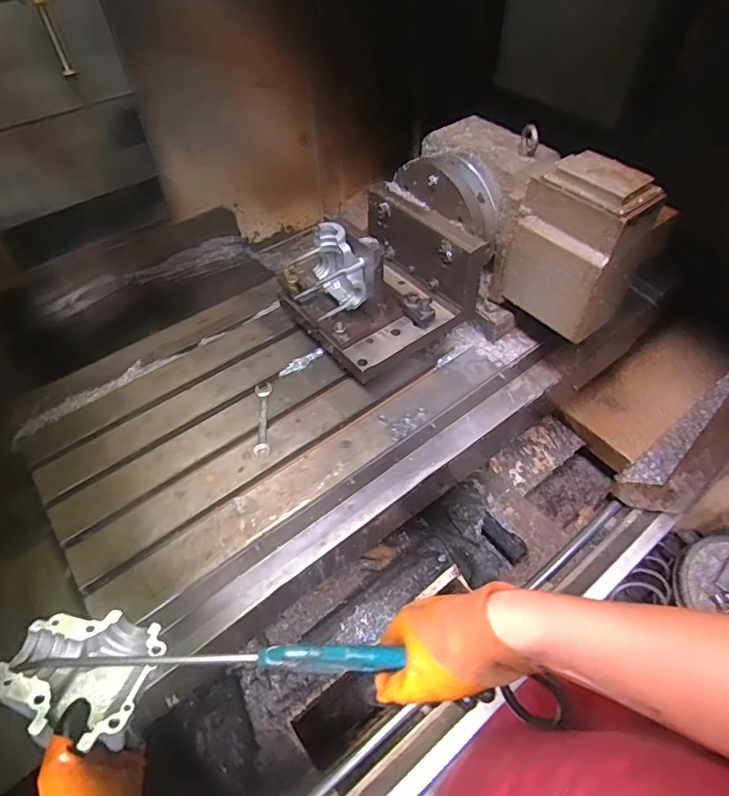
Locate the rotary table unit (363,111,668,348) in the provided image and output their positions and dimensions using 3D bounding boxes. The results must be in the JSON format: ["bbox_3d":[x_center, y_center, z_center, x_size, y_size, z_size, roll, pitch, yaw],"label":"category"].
[{"bbox_3d":[0.262,-0.331,1.022,0.265,0.327,0.489,-31,56,-22],"label":"rotary table unit"}]

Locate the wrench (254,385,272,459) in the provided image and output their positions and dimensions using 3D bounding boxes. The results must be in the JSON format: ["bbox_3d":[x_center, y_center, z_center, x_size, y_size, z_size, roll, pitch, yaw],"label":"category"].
[{"bbox_3d":[-0.207,0.042,1.039,0.034,0.007,0.184,-6,51,-3],"label":"wrench"}]

